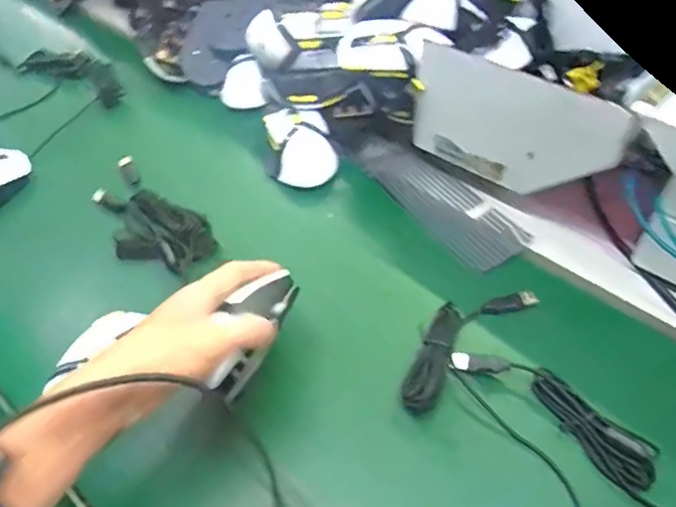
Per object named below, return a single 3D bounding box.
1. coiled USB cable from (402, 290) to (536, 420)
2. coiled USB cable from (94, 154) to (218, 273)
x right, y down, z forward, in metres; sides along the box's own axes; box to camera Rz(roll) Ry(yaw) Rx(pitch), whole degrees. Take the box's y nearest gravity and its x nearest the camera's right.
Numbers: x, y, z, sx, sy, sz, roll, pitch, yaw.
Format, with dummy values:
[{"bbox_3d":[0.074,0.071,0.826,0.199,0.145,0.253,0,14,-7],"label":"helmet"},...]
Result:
[{"bbox_3d":[0.101,0.068,0.482,0.155,0.022,0.049,-38,59,-25],"label":"coiled USB cable"},{"bbox_3d":[-0.197,-0.036,0.587,0.187,0.018,0.084,35,60,27],"label":"coiled USB cable"}]

